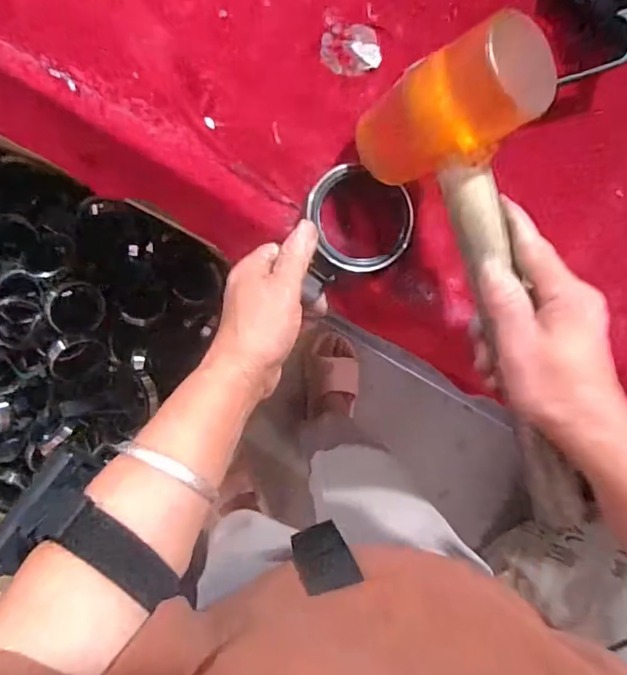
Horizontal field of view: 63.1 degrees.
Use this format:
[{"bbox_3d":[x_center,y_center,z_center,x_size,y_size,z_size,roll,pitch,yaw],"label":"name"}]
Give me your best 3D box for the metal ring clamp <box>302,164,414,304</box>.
[{"bbox_3d":[0.031,-0.077,0.337,0.069,0.015,0.069,-10,93,-9],"label":"metal ring clamp"}]

